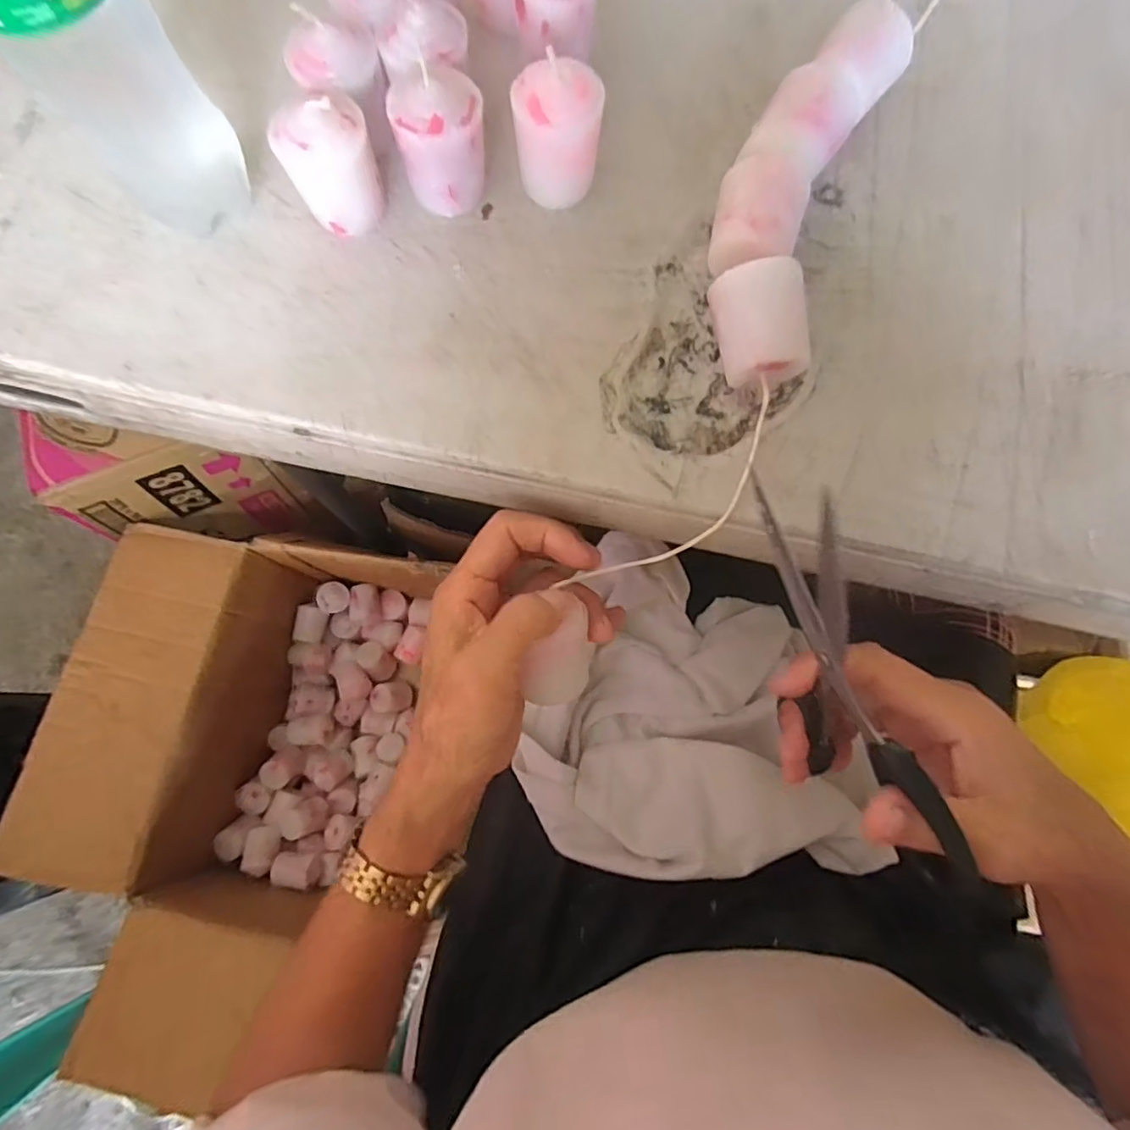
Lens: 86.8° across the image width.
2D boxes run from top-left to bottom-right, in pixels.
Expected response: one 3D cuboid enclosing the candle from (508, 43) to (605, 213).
[{"bbox_3d":[-0.004,-0.182,0.259,0.036,0.052,0.033,9,77,2],"label":"candle"}]

